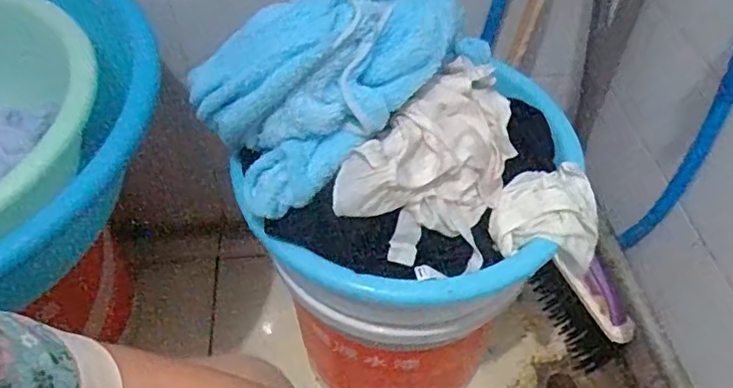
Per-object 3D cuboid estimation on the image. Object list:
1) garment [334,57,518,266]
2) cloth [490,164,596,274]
[{"bbox_3d":[0.068,-0.032,0.528,0.091,0.096,0.206,32,55,25],"label":"garment"},{"bbox_3d":[0.170,0.016,0.553,0.096,0.055,0.089,14,50,12],"label":"cloth"}]

